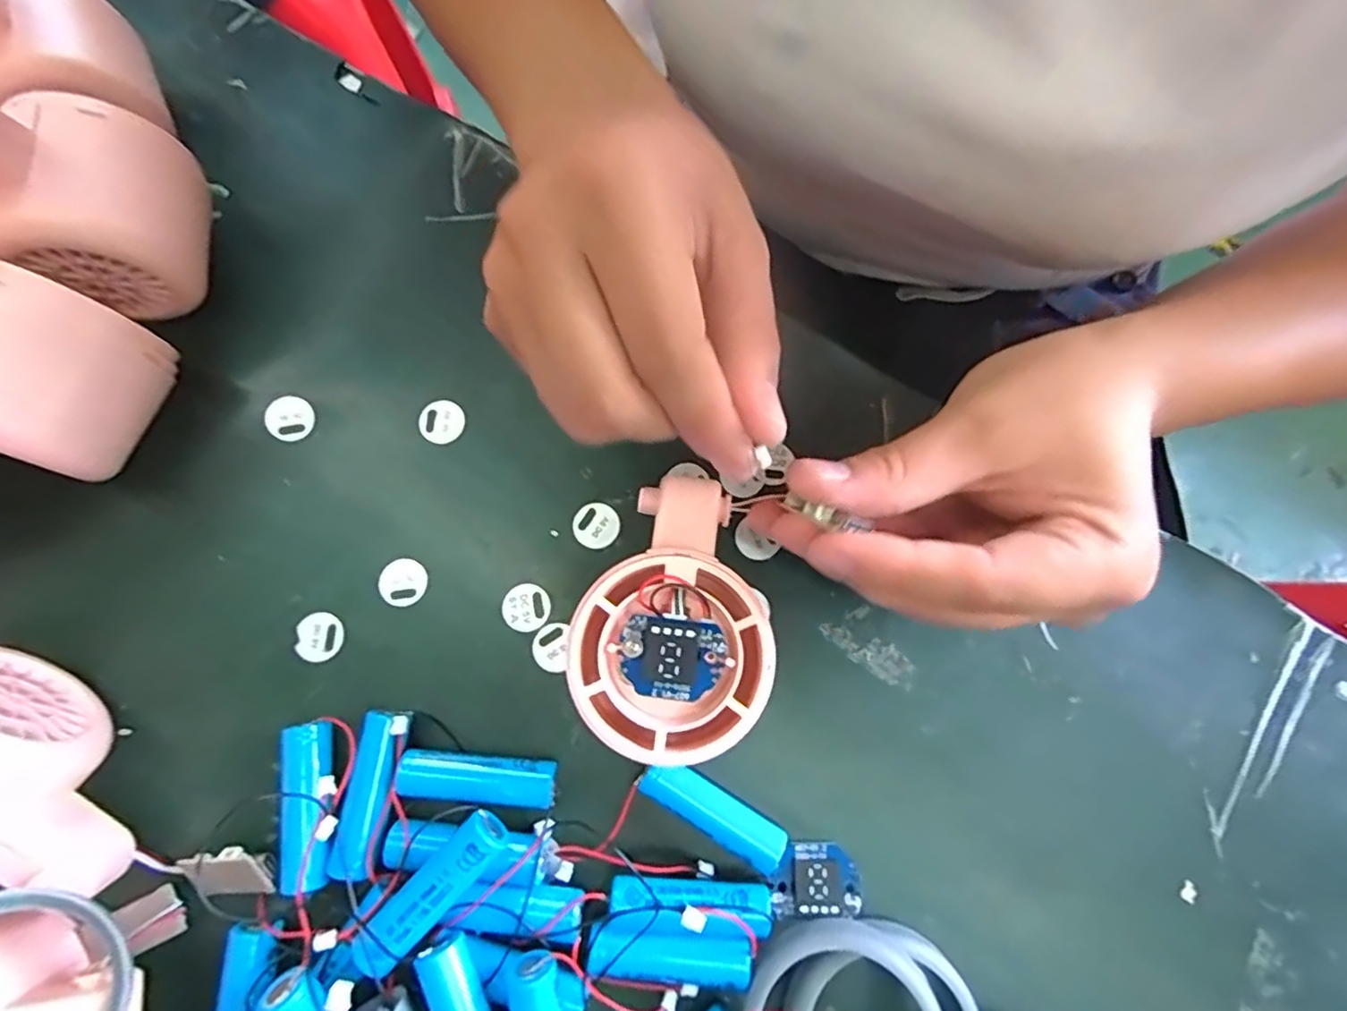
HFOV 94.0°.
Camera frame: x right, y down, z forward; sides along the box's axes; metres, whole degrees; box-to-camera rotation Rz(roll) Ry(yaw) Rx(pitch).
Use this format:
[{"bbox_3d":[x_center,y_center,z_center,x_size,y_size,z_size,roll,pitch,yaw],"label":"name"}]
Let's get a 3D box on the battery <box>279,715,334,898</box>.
[{"bbox_3d":[-0.116,0.095,0.201,0.015,0.010,0.048,-8,76,-3],"label":"battery"}]

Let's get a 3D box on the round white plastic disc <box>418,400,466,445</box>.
[{"bbox_3d":[-0.087,-0.031,0.236,0.016,0.004,0.016,0,85,-2],"label":"round white plastic disc"}]

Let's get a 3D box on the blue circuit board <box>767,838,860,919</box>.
[{"bbox_3d":[0.046,0.119,0.201,0.028,0.006,0.020,1,76,-1],"label":"blue circuit board"}]

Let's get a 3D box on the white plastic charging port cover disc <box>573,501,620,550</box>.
[{"bbox_3d":[-0.028,0.007,0.229,0.016,0.004,0.017,0,78,1],"label":"white plastic charging port cover disc"}]

